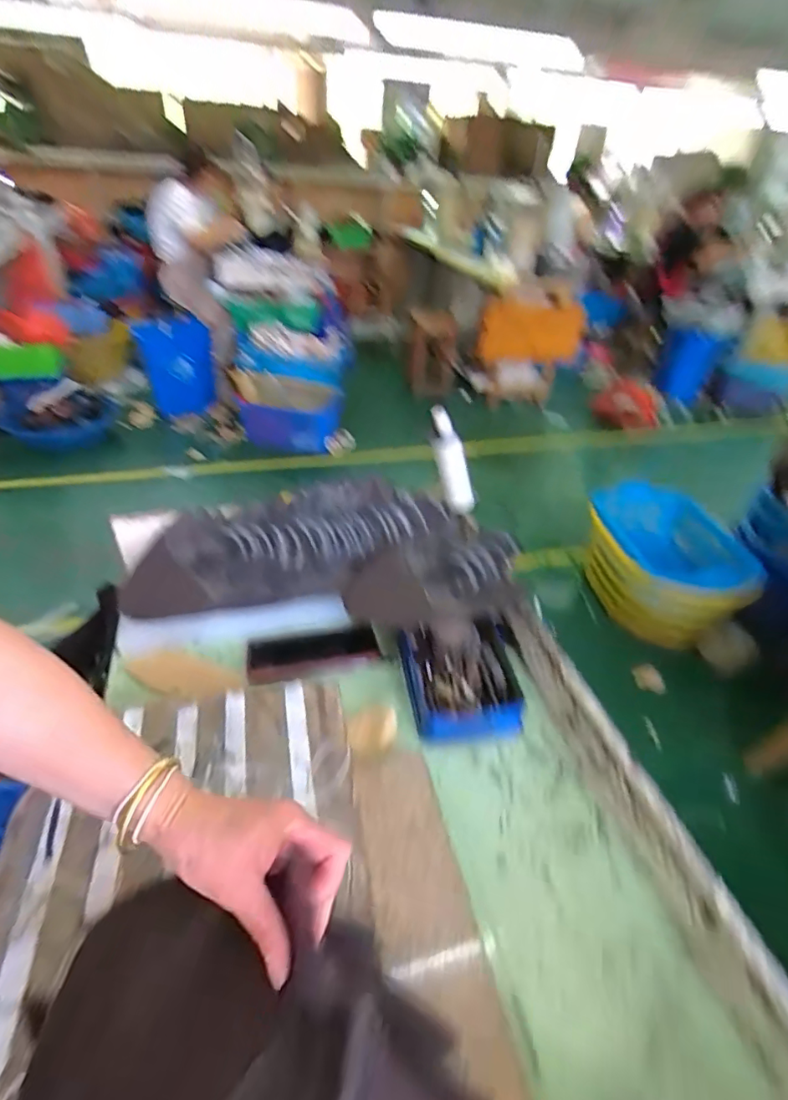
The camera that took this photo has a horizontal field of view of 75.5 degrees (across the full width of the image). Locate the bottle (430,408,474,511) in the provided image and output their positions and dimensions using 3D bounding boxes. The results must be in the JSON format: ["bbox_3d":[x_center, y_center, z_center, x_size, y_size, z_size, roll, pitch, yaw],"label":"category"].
[{"bbox_3d":[0.090,-0.132,0.791,0.049,0.177,0.037,-11,35,14],"label":"bottle"}]

